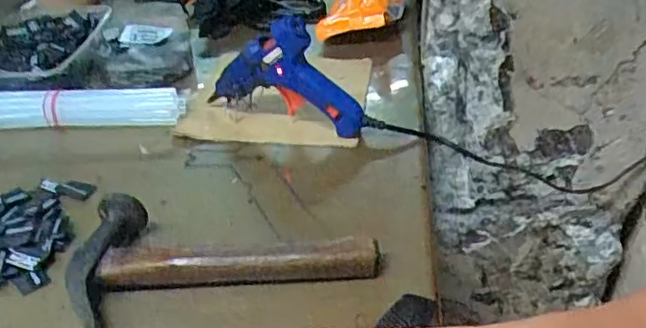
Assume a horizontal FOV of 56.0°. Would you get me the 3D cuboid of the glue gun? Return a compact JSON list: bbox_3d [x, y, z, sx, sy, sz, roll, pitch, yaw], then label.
[{"bbox_3d":[-0.032,-0.073,0.501,0.135,0.090,0.031,11,37,20],"label":"glue gun"}]

